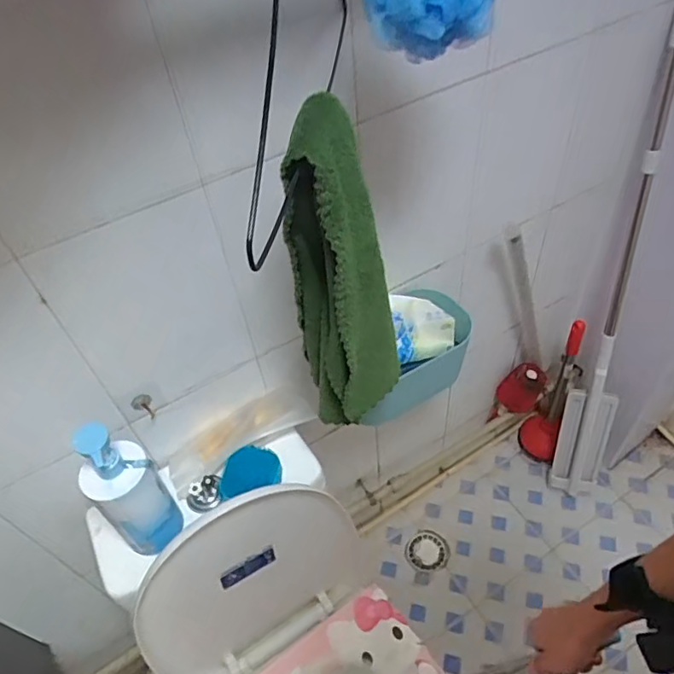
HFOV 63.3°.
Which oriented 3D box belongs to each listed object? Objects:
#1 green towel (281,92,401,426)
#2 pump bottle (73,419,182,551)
[{"bbox_3d":[0.008,-0.033,0.551,0.106,0.384,0.076,3,49,10],"label":"green towel"},{"bbox_3d":[-0.256,0.188,0.668,0.081,0.220,0.068,-36,54,-23],"label":"pump bottle"}]

